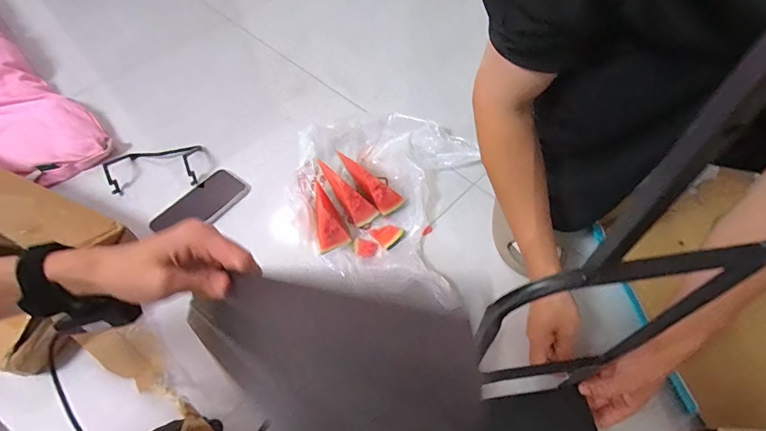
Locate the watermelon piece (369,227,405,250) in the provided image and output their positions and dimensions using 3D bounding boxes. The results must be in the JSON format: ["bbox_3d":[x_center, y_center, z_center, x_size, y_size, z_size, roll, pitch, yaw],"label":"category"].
[{"bbox_3d":[0.010,0.032,0.675,0.041,0.016,0.053,-32,61,-17],"label":"watermelon piece"}]

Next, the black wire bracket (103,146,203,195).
[{"bbox_3d":[-0.420,-0.091,0.764,0.165,0.042,0.106,-6,56,-1],"label":"black wire bracket"}]

